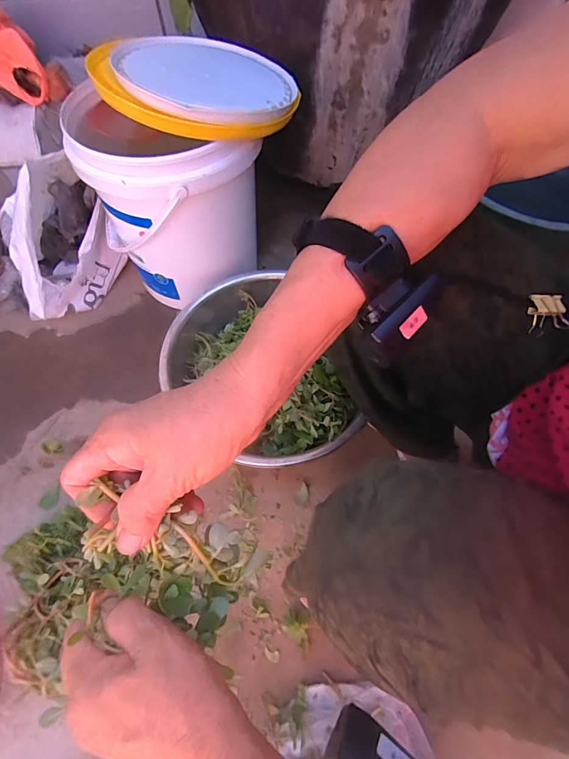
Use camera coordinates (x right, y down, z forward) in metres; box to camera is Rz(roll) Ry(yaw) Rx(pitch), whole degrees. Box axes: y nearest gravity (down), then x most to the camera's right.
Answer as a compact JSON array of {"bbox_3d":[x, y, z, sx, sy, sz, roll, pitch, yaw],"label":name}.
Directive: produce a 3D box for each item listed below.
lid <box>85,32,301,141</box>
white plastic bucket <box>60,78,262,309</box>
[{"bbox_3d":[-0.122,-0.435,0.567,0.276,0.035,0.251,5,57,-8],"label":"lid"},{"bbox_3d":[-0.204,-0.322,0.694,0.240,0.301,0.265,-32,67,-14],"label":"white plastic bucket"}]

